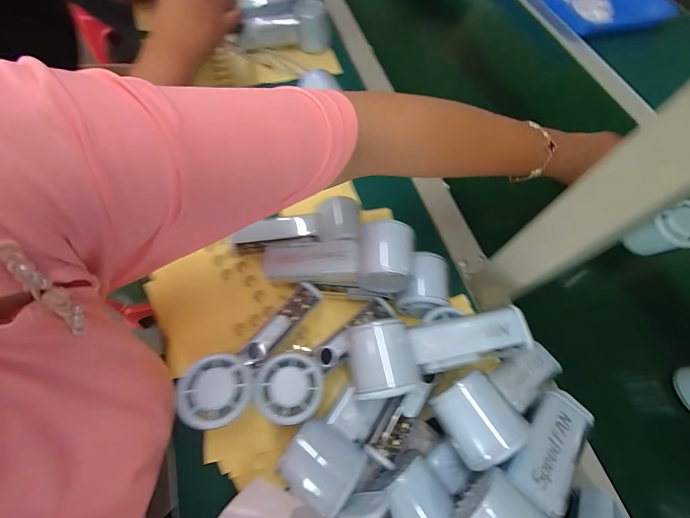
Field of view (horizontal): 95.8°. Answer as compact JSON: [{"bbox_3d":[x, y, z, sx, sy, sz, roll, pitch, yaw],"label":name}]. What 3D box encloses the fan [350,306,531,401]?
[{"bbox_3d":[0.084,0.080,0.276,0.145,0.048,0.055,-6,66,-8],"label":"fan"}]

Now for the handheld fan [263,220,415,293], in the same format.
[{"bbox_3d":[-0.004,0.002,0.327,0.151,0.057,0.058,-5,64,16],"label":"handheld fan"}]

